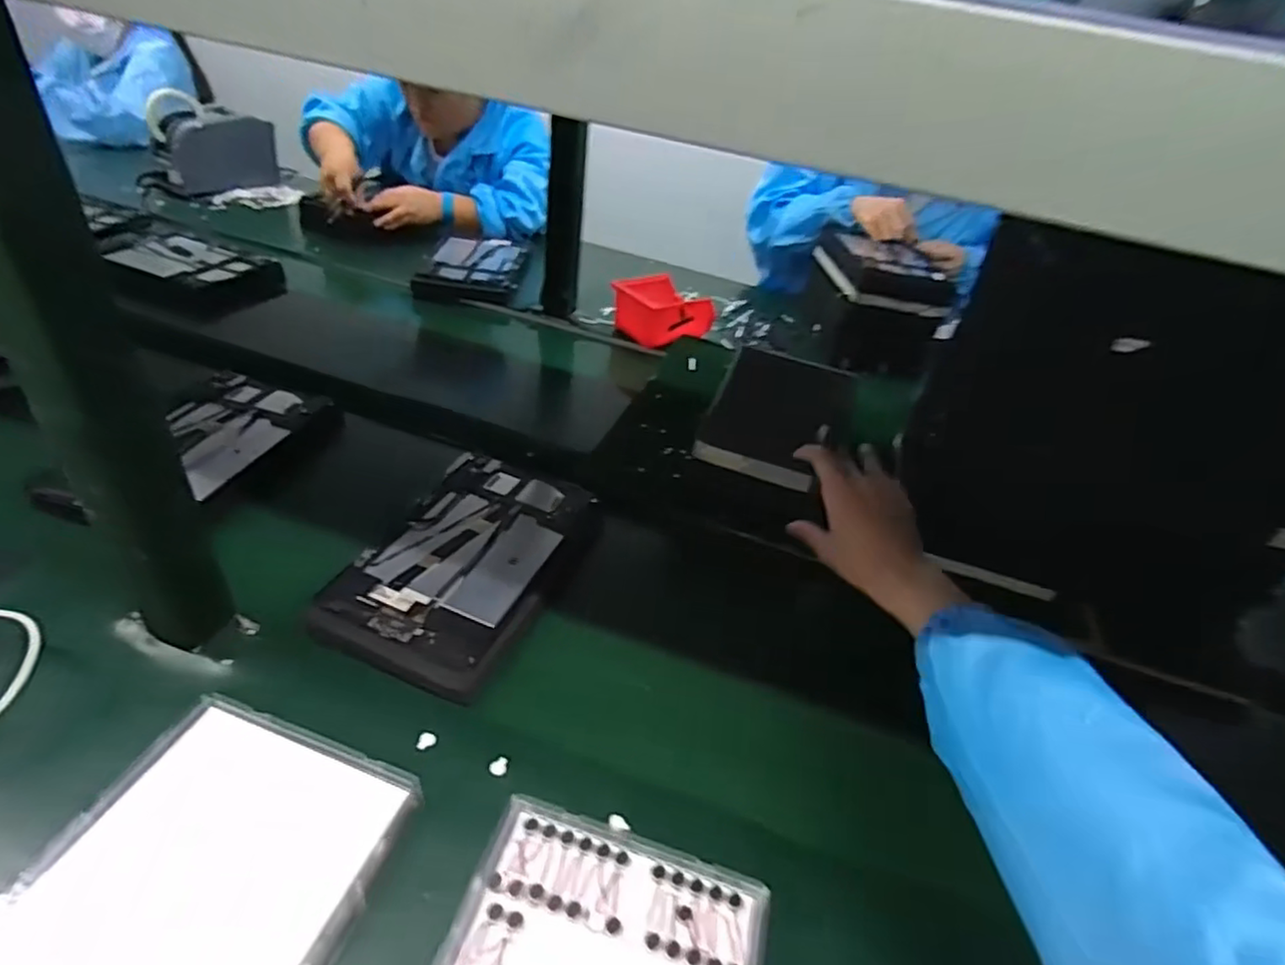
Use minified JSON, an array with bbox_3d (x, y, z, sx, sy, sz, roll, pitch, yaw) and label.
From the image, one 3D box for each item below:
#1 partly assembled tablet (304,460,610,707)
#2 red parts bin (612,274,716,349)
[{"bbox_3d":[-0.156,0.068,0.590,0.162,0.016,0.254,17,39,12],"label":"partly assembled tablet"},{"bbox_3d":[0.034,-0.272,1.004,0.128,0.062,0.110,-22,47,-34],"label":"red parts bin"}]

